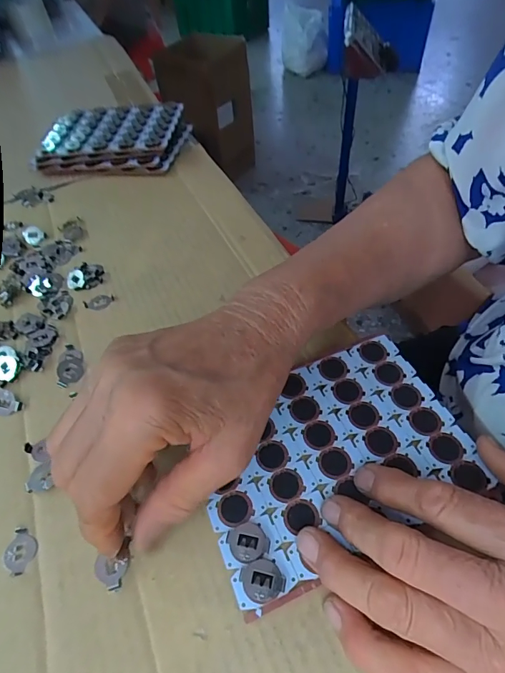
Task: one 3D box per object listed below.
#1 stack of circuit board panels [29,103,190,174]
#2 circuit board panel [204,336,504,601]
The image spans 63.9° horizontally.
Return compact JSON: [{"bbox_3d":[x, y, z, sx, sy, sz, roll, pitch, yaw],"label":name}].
[{"bbox_3d":[-0.158,-0.224,0.462,0.154,0.032,0.106,1,52,7],"label":"stack of circuit board panels"},{"bbox_3d":[0.043,0.062,0.232,0.146,0.004,0.104,-21,53,-10],"label":"circuit board panel"}]

